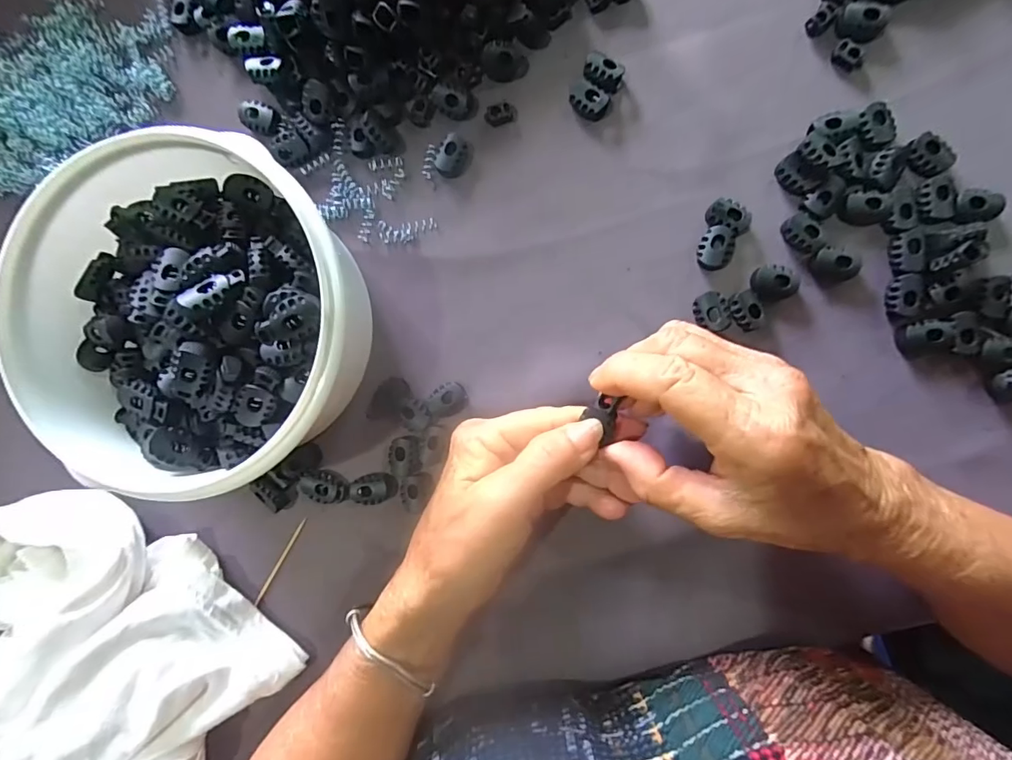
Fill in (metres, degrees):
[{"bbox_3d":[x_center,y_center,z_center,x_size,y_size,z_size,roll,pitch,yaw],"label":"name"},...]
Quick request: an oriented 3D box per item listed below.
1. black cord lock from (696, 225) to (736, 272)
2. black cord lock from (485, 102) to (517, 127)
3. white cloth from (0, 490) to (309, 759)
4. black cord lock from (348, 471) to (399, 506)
[{"bbox_3d":[0.112,-0.070,0.255,0.017,0.008,0.023,1,92,5],"label":"black cord lock"},{"bbox_3d":[-0.003,-0.148,0.267,0.017,0.007,0.011,-2,92,5],"label":"black cord lock"},{"bbox_3d":[-0.232,0.150,0.260,0.188,0.073,0.140,40,95,3],"label":"white cloth"},{"bbox_3d":[-0.075,0.063,0.273,0.028,0.005,0.017,-10,91,6],"label":"black cord lock"}]

